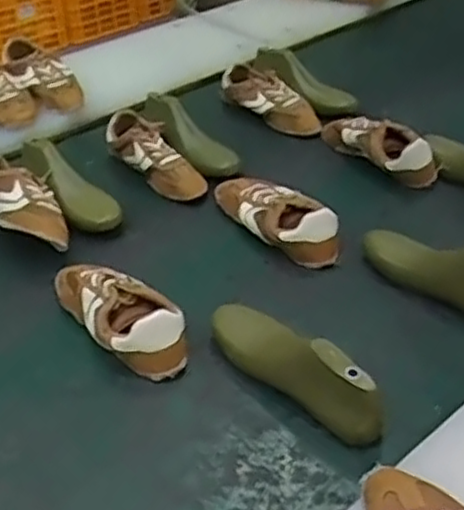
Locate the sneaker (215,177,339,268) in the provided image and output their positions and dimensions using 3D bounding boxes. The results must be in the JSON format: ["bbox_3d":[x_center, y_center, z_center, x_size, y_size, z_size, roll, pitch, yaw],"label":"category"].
[{"bbox_3d":[0.063,-0.062,1.061,0.091,0.065,0.241,-23,43,-26],"label":"sneaker"}]

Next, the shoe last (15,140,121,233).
[{"bbox_3d":[-0.257,-0.112,1.110,0.069,0.078,0.233,-31,60,-36],"label":"shoe last"}]

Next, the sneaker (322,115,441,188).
[{"bbox_3d":[0.246,-0.186,1.225,0.220,0.072,0.070,29,46,32],"label":"sneaker"}]

